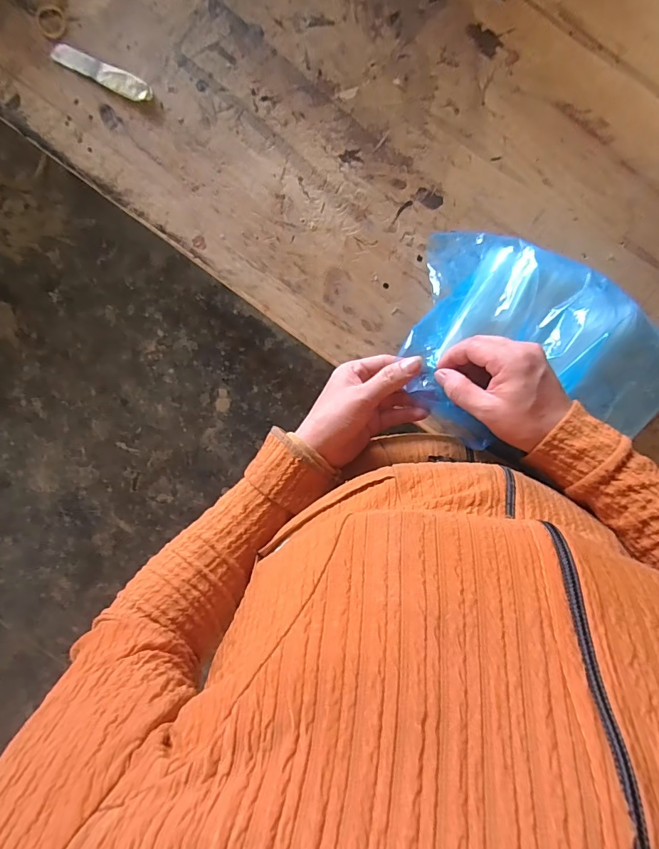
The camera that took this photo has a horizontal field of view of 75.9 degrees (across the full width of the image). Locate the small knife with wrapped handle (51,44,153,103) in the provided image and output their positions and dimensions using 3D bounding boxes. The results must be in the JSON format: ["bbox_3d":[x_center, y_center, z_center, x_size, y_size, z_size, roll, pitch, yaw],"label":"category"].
[{"bbox_3d":[-0.230,-0.355,0.426,0.107,0.005,0.022,25,99,-1],"label":"small knife with wrapped handle"}]

